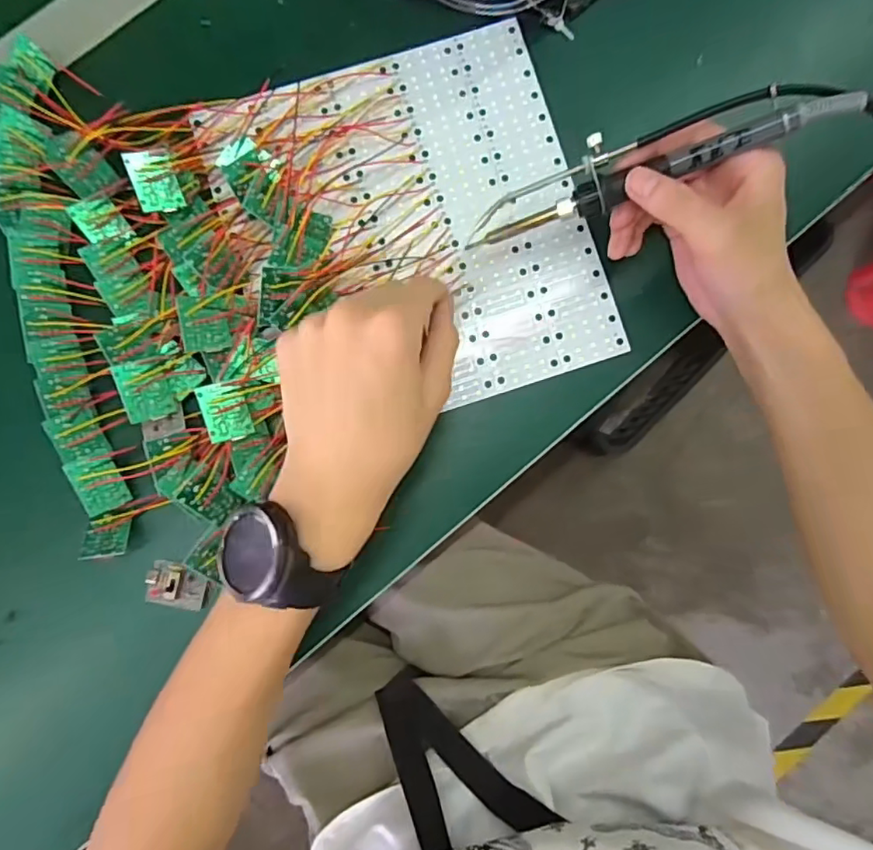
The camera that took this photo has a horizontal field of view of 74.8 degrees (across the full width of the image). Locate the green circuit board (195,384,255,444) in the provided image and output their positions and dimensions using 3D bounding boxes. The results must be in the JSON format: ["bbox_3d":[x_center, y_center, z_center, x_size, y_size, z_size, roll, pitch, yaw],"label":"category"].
[{"bbox_3d":[-0.126,-0.008,0.344,0.027,0.004,0.035,-15,90,-33],"label":"green circuit board"}]

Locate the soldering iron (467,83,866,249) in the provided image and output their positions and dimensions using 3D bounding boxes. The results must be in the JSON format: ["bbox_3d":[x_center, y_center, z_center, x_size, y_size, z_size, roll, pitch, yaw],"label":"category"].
[{"bbox_3d":[0.117,-0.147,0.317,0.205,0.016,0.034,-16,85,17],"label":"soldering iron"}]

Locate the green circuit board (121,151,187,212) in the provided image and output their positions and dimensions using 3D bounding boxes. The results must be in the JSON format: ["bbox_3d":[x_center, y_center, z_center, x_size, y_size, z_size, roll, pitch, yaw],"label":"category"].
[{"bbox_3d":[-0.170,-0.148,0.349,0.029,0.004,0.034,-18,99,-33],"label":"green circuit board"}]

